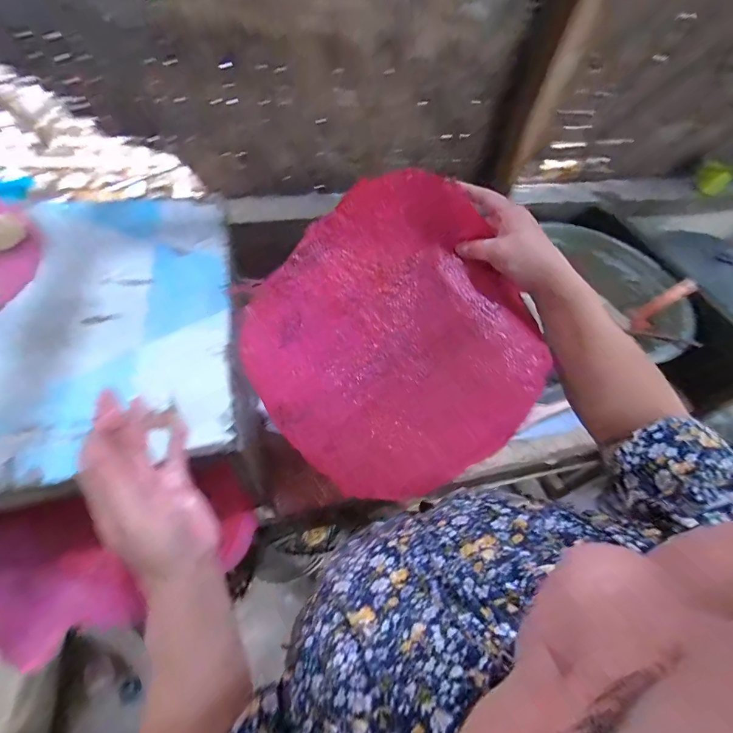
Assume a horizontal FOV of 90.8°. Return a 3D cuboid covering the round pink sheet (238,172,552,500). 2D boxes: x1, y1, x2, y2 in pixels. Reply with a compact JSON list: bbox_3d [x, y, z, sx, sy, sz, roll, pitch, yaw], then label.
[{"bbox_3d":[0.032,-0.019,0.407,0.288,0.030,0.314,1,94,9],"label":"round pink sheet"}]

